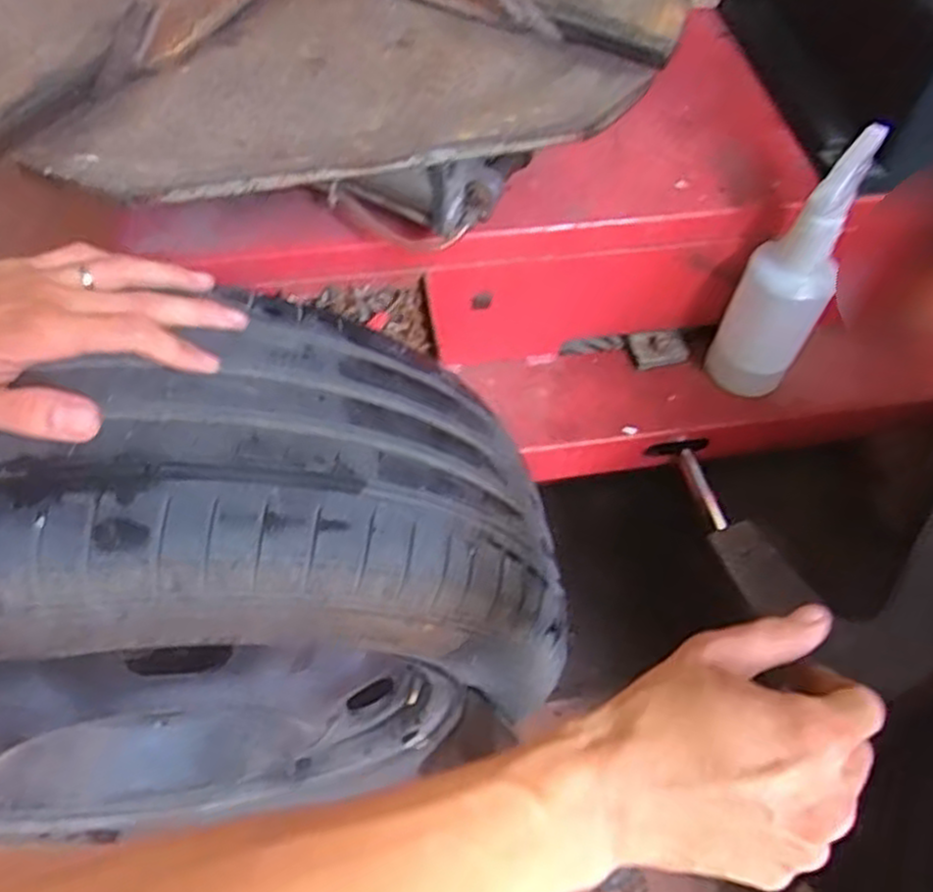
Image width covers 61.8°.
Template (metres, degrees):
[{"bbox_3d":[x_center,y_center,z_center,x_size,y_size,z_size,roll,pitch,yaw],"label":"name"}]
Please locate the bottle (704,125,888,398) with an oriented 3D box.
[{"bbox_3d":[0.326,-0.174,0.793,0.085,0.287,0.073,21,58,10],"label":"bottle"}]

